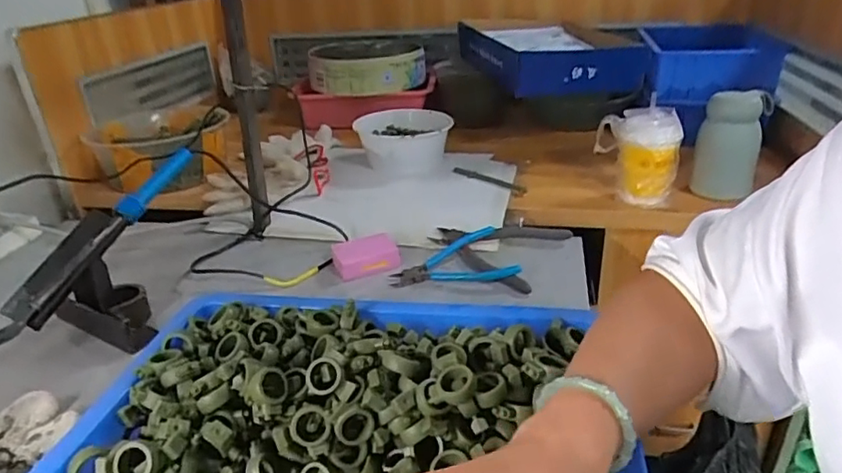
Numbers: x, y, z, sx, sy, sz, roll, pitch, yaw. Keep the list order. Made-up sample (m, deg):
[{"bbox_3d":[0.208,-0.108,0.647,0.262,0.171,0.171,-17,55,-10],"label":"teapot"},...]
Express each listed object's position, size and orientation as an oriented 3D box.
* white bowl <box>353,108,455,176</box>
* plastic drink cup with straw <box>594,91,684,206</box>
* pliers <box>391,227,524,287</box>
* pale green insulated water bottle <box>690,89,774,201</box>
[{"bbox_3d":[-0.028,-0.167,0.995,0.158,0.083,0.179,-6,27,-7],"label":"white bowl"},{"bbox_3d":[0.305,-0.115,0.794,0.109,0.134,0.082,8,29,19],"label":"plastic drink cup with straw"},{"bbox_3d":[0.040,0.024,0.689,0.145,0.024,0.106,-2,27,2],"label":"pliers"},{"bbox_3d":[0.429,-0.127,0.776,0.073,0.139,0.065,20,35,36],"label":"pale green insulated water bottle"}]

